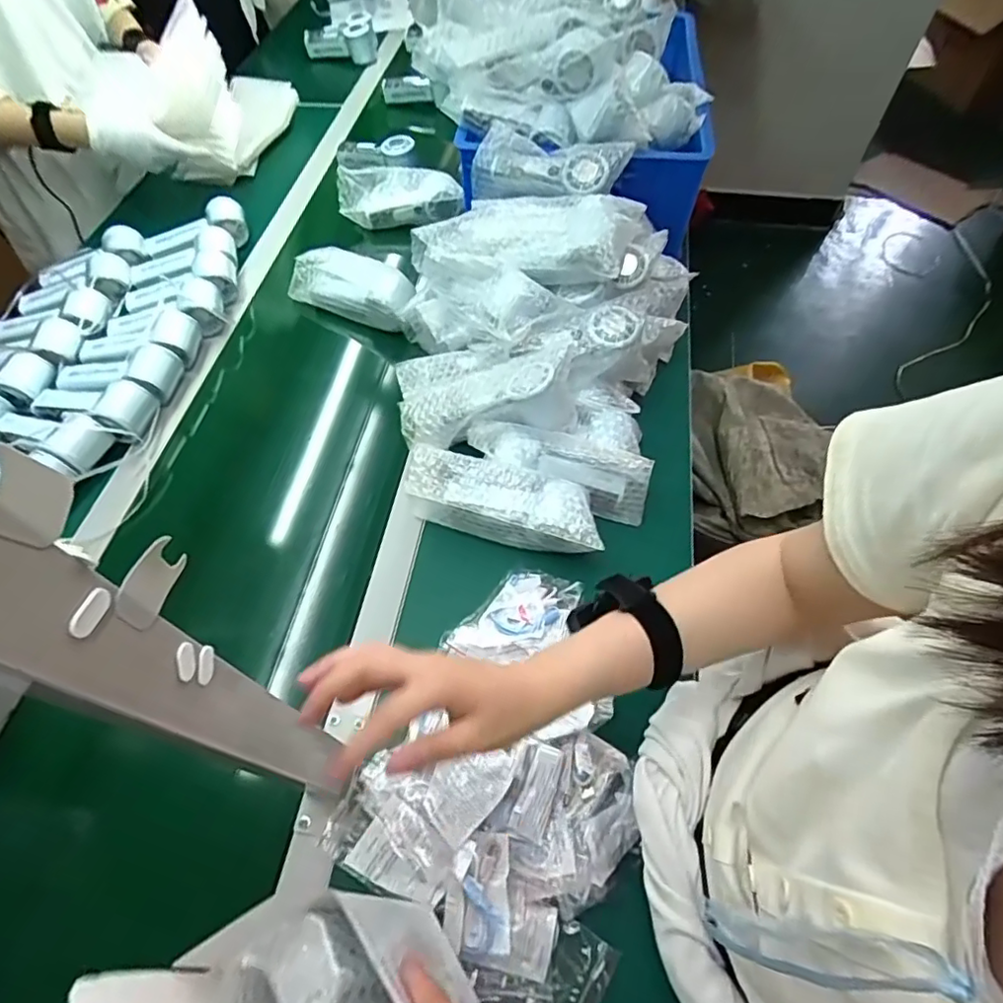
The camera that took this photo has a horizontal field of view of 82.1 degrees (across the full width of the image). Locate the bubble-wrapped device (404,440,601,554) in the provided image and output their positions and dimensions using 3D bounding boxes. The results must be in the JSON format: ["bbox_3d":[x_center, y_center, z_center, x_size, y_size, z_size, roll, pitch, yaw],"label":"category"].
[{"bbox_3d":[0.003,-0.001,0.617,0.207,0.072,0.062,15,58,10],"label":"bubble-wrapped device"}]

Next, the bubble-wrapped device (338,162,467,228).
[{"bbox_3d":[-0.163,-0.499,0.938,0.208,0.074,0.054,2,57,2],"label":"bubble-wrapped device"}]

